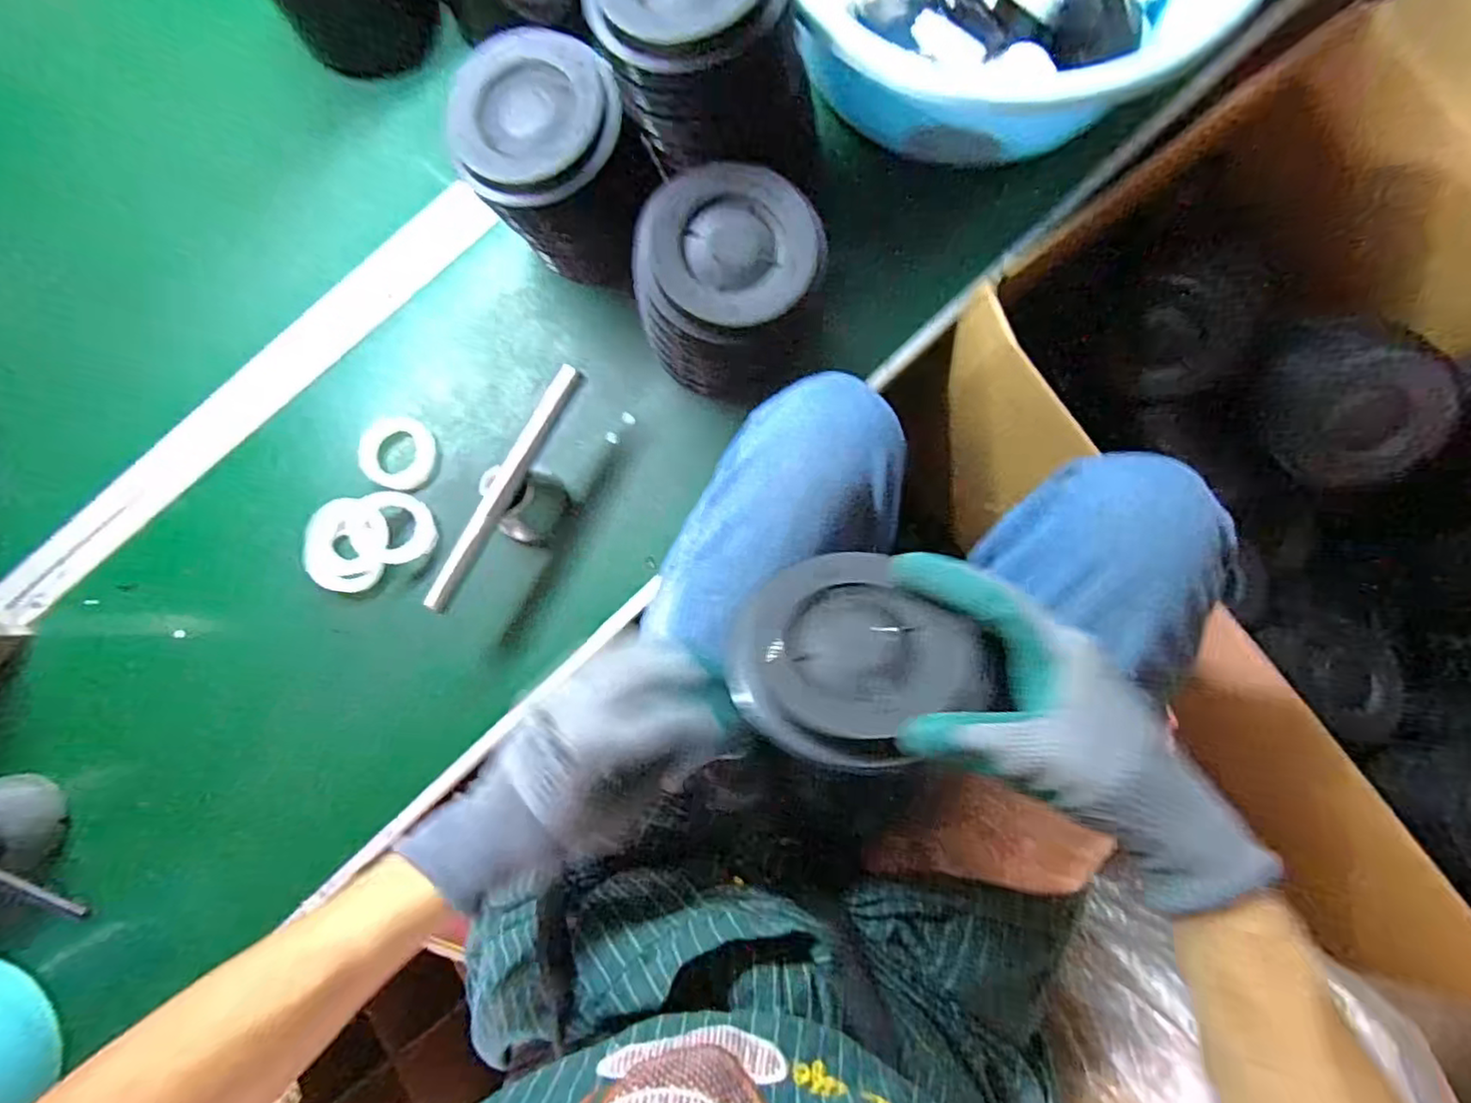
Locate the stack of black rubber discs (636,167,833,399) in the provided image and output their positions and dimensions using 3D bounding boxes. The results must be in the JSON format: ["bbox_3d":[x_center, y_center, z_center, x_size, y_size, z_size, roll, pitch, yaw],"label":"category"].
[{"bbox_3d":[-0.005,-0.186,0.484,0.126,0.127,0.134,11,84,4],"label":"stack of black rubber discs"}]

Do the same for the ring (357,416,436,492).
[{"bbox_3d":[-0.276,-0.081,0.534,0.054,0.010,0.058,0,83,3],"label":"ring"}]

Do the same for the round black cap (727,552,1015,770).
[{"bbox_3d":[0.057,0.057,0.338,0.110,0.025,0.110,-4,59,6],"label":"round black cap"}]

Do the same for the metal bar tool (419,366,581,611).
[{"bbox_3d":[-0.164,-0.043,0.503,0.042,0.066,0.199,24,85,5],"label":"metal bar tool"}]

